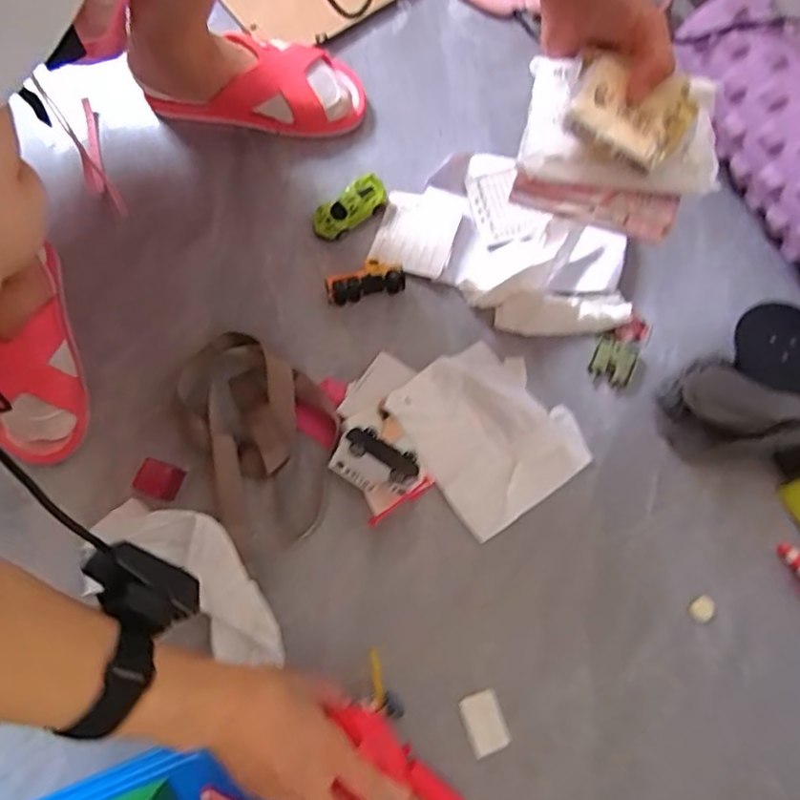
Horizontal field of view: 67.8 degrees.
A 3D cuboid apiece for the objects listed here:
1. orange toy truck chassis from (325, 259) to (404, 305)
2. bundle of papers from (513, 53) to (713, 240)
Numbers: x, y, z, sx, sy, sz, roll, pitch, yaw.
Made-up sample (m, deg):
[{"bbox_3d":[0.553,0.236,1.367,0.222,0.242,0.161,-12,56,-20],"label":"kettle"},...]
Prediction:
[{"bbox_3d":[-0.036,-0.118,0.587,0.075,0.031,0.029,-12,76,-3],"label":"orange toy truck chassis"},{"bbox_3d":[0.150,-0.177,0.411,0.130,0.053,0.105,13,76,3],"label":"bundle of papers"}]

